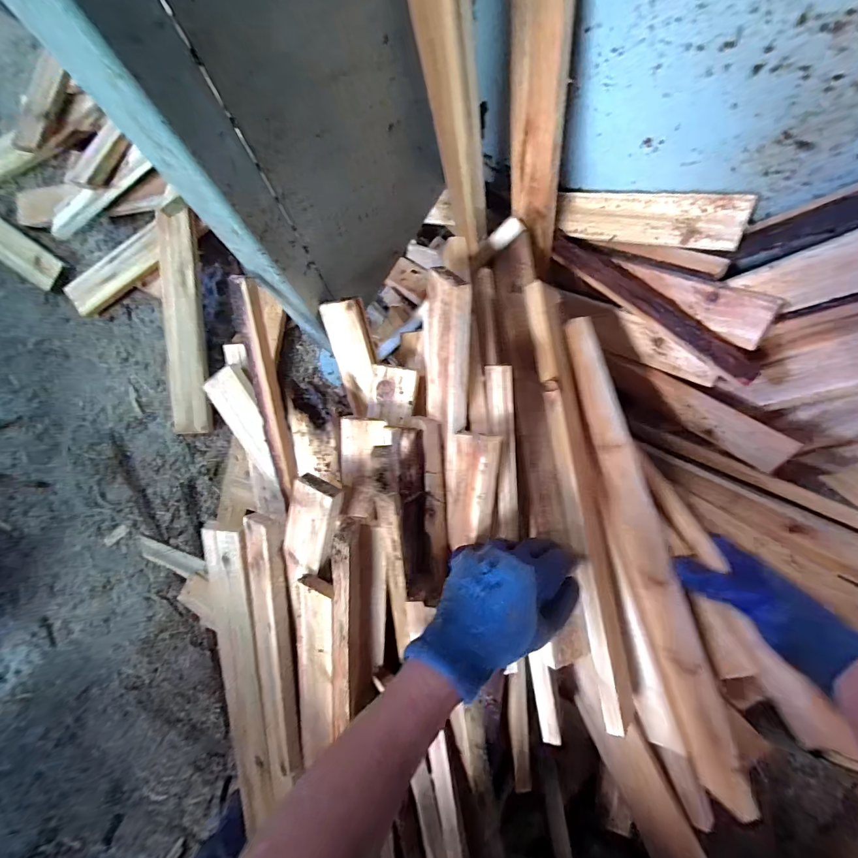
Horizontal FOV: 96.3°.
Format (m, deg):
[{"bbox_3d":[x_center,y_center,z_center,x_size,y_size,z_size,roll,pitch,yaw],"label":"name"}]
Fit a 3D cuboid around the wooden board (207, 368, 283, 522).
[{"bbox_3d":[-0.238,0.024,0.512,0.051,0.024,0.206,-9,111,0],"label":"wooden board"}]

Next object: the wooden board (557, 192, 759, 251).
[{"bbox_3d":[0.257,-0.256,0.468,0.214,0.017,0.053,27,121,34],"label":"wooden board"}]

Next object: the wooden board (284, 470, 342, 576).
[{"bbox_3d":[-0.123,0.104,0.407,0.056,0.019,0.108,23,111,21],"label":"wooden board"}]

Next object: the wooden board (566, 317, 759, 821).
[{"bbox_3d":[0.224,0.117,0.400,0.029,0.048,0.479,-14,82,0],"label":"wooden board"}]

